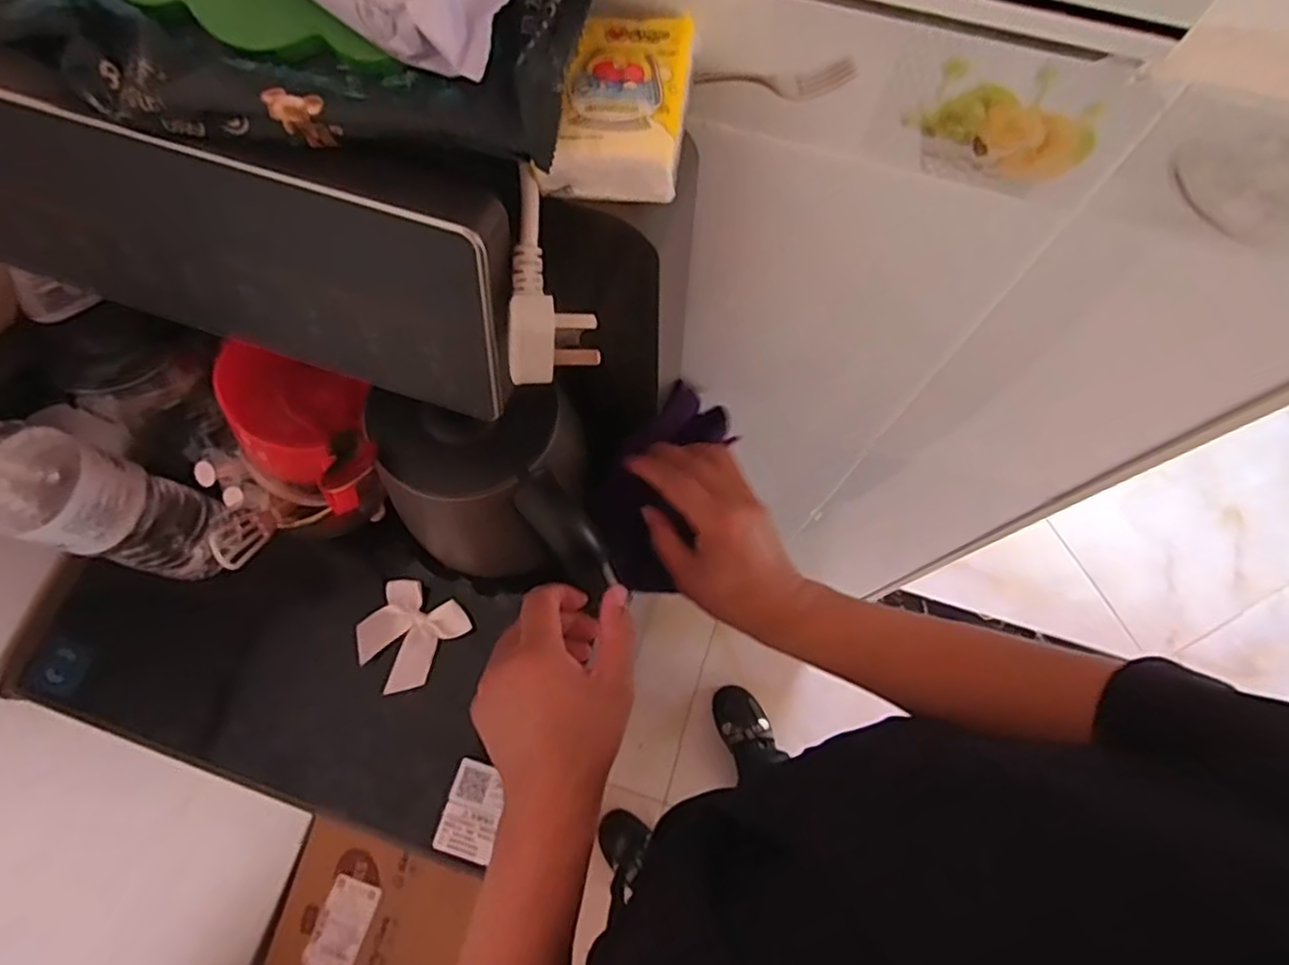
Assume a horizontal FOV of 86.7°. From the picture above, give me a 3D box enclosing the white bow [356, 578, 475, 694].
[{"bbox_3d":[-0.177,0.112,0.510,0.065,0.014,0.074,38,77,10],"label":"white bow"}]

